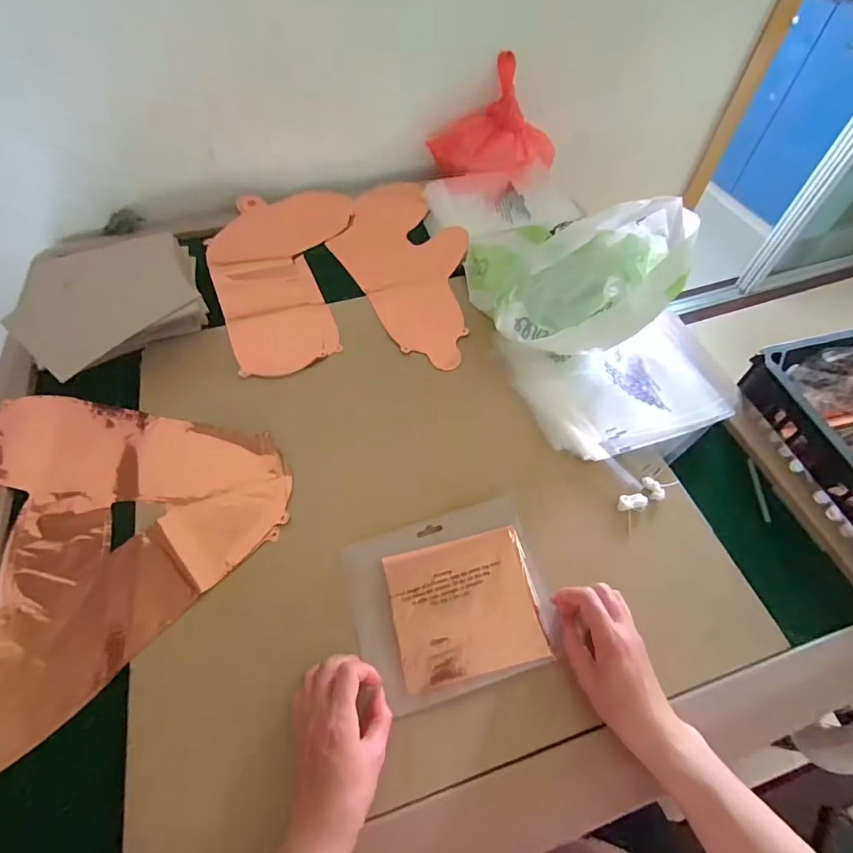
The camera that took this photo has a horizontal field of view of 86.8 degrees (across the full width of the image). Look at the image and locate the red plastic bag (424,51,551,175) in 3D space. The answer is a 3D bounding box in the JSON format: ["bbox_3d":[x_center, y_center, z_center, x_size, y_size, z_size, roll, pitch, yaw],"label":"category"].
[{"bbox_3d":[0.128,-0.533,0.804,0.204,0.127,0.147,-31,64,-18],"label":"red plastic bag"}]

